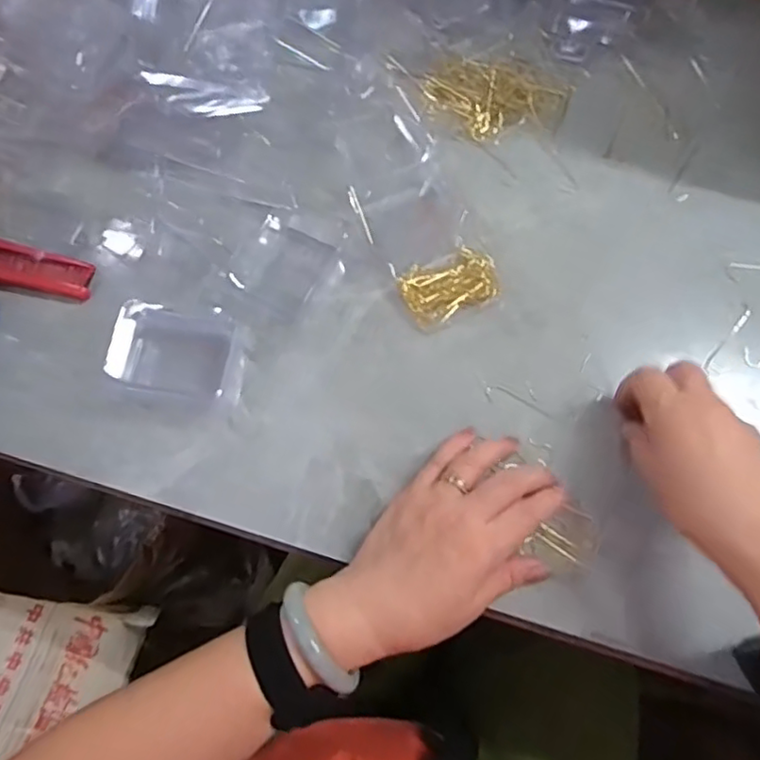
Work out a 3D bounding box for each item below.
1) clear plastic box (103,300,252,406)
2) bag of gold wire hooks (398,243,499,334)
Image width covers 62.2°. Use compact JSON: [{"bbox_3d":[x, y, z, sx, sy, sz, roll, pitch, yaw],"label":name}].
[{"bbox_3d":[-0.136,-0.021,0.434,0.083,0.030,0.060,6,70,3],"label":"clear plastic box"},{"bbox_3d":[0.051,-0.069,0.457,0.071,0.010,0.045,-27,72,-9],"label":"bag of gold wire hooks"}]

